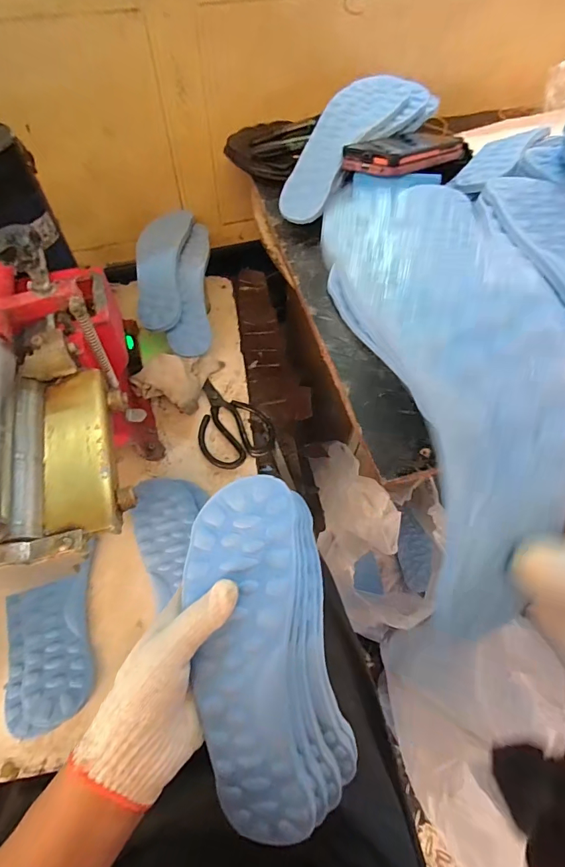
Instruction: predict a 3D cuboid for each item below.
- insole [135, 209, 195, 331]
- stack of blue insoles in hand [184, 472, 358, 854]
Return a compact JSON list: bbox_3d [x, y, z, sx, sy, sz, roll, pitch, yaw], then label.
[{"bbox_3d":[-0.175,-0.242,0.574,0.068,0.030,0.205,2,74,0],"label":"insole"},{"bbox_3d":[-0.010,0.151,0.288,0.098,0.055,0.232,-8,80,-6],"label":"stack of blue insoles in hand"}]

